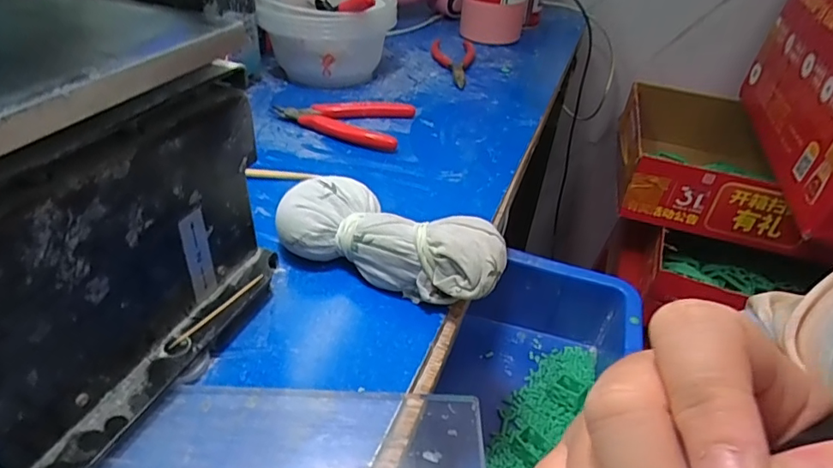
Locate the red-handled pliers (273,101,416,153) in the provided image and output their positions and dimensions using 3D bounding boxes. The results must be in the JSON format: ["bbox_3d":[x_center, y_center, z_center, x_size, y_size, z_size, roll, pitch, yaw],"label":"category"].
[{"bbox_3d":[-0.068,-0.102,0.461,0.117,0.015,0.074,11,38,7],"label":"red-handled pliers"}]

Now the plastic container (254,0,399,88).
[{"bbox_3d":[-0.087,-0.200,0.522,0.126,0.086,0.127,4,38,-2],"label":"plastic container"}]

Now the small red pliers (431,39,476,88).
[{"bbox_3d":[0.041,-0.199,0.595,0.050,0.014,0.145,7,38,2],"label":"small red pliers"}]

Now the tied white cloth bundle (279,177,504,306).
[{"bbox_3d":[-0.014,0.001,0.306,0.132,0.043,0.058,16,39,13],"label":"tied white cloth bundle"}]

